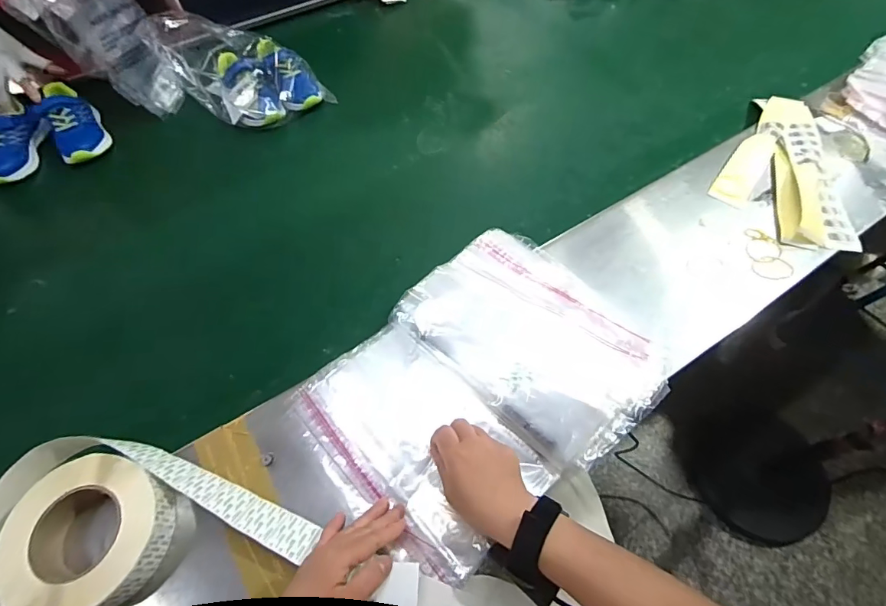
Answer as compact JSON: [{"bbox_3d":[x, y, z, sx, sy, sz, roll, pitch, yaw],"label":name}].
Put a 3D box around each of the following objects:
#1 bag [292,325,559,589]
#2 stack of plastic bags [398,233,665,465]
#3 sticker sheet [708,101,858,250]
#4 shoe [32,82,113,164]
[{"bbox_3d":[-0.029,0.150,0.492,0.175,0.023,0.257,-39,65,-20],"label":"bag"},{"bbox_3d":[0.114,0.031,0.530,0.209,0.052,0.292,-41,66,-21],"label":"stack of plastic bags"},{"bbox_3d":[0.528,-0.236,0.717,0.182,0.027,0.340,8,59,6],"label":"sticker sheet"},{"bbox_3d":[-0.624,-0.301,0.751,0.076,0.068,0.160,-26,74,-14],"label":"shoe"}]

